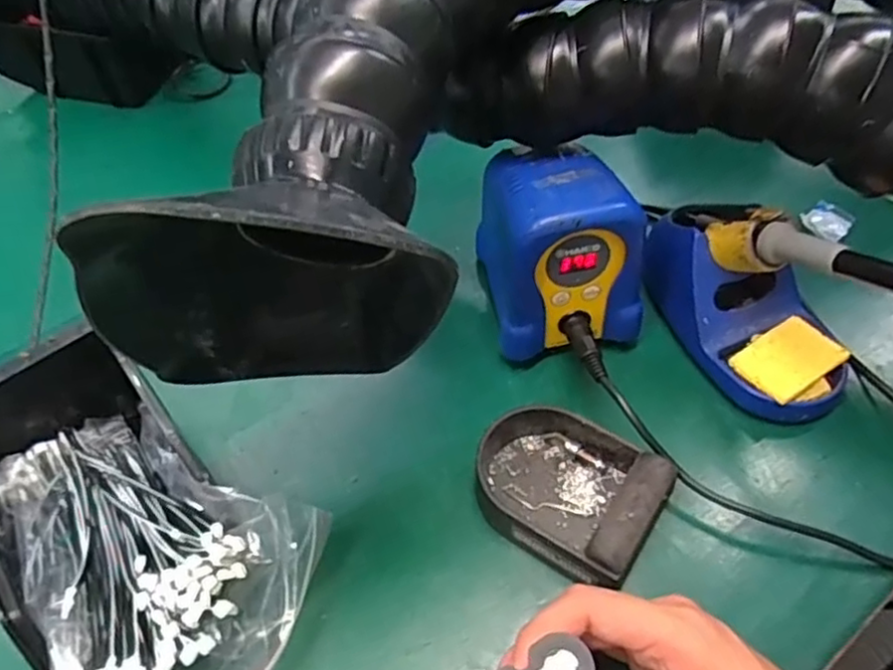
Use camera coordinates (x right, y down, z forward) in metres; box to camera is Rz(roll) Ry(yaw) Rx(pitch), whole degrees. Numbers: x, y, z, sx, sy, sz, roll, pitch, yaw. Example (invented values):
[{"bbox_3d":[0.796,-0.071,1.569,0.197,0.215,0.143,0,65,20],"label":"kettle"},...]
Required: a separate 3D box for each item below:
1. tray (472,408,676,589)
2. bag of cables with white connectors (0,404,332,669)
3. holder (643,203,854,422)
[{"bbox_3d":[0.063,0.083,0.378,0.102,0.040,0.076,29,60,25],"label":"tray"},{"bbox_3d":[-0.150,0.108,0.354,0.142,0.068,0.207,-28,55,-16],"label":"bag of cables with white connectors"},{"bbox_3d":[0.191,-0.024,0.422,0.083,0.094,0.147,-29,55,-17],"label":"holder"}]

